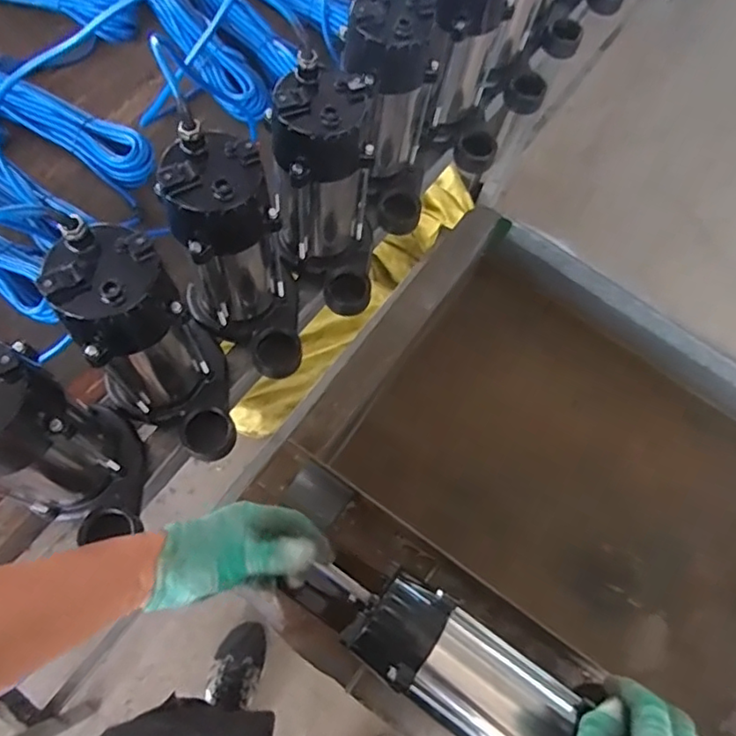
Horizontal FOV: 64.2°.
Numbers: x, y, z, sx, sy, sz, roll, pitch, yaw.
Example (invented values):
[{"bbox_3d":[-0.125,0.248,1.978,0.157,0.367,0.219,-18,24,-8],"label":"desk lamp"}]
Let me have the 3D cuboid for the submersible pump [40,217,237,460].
[{"bbox_3d":[-0.185,-0.014,0.543,0.139,0.231,0.114,39,69,9],"label":"submersible pump"}]

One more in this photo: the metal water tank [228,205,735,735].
[{"bbox_3d":[0.298,0.219,0.730,0.750,0.236,0.596,35,69,8],"label":"metal water tank"}]

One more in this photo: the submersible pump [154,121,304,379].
[{"bbox_3d":[-0.121,-0.093,0.584,0.108,0.233,0.142,-27,74,-16],"label":"submersible pump"}]

